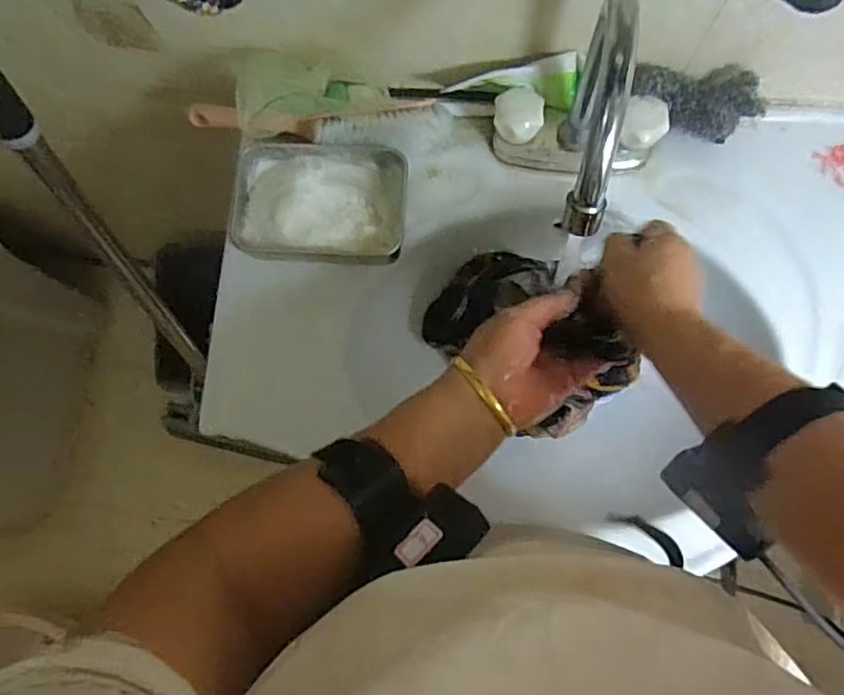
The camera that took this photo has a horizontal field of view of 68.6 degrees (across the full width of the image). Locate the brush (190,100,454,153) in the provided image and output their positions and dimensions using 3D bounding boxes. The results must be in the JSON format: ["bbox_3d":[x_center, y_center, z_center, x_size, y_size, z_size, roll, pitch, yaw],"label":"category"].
[{"bbox_3d":[-0.088,-0.197,0.541,0.224,0.054,0.045,2,82,4],"label":"brush"}]

